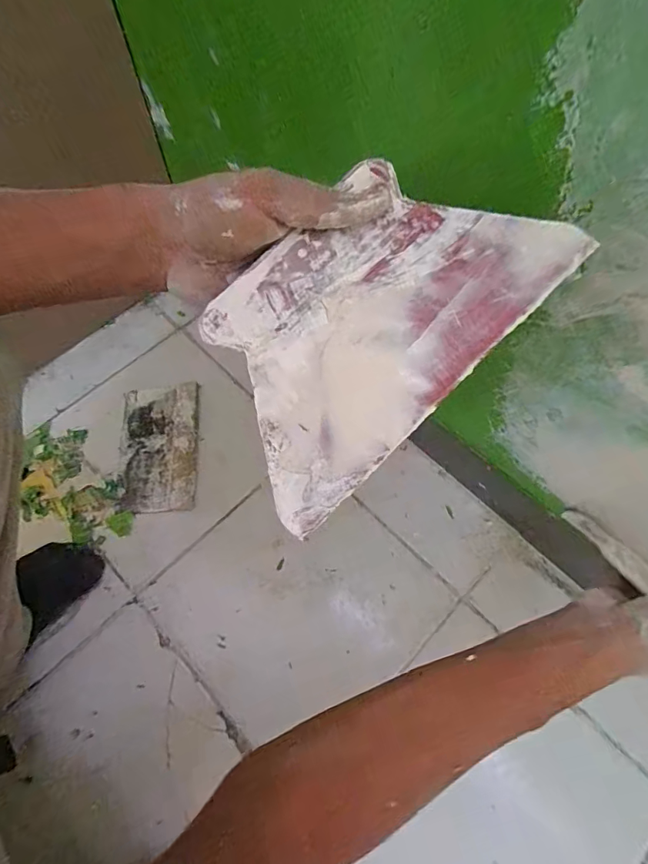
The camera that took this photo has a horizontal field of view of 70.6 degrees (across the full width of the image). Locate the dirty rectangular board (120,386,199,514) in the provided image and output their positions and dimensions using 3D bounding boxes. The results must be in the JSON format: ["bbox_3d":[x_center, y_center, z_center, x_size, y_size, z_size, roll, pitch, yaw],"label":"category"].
[{"bbox_3d":[-0.241,0.019,0.669,0.112,0.015,0.197,-6,64,-2],"label":"dirty rectangular board"}]

